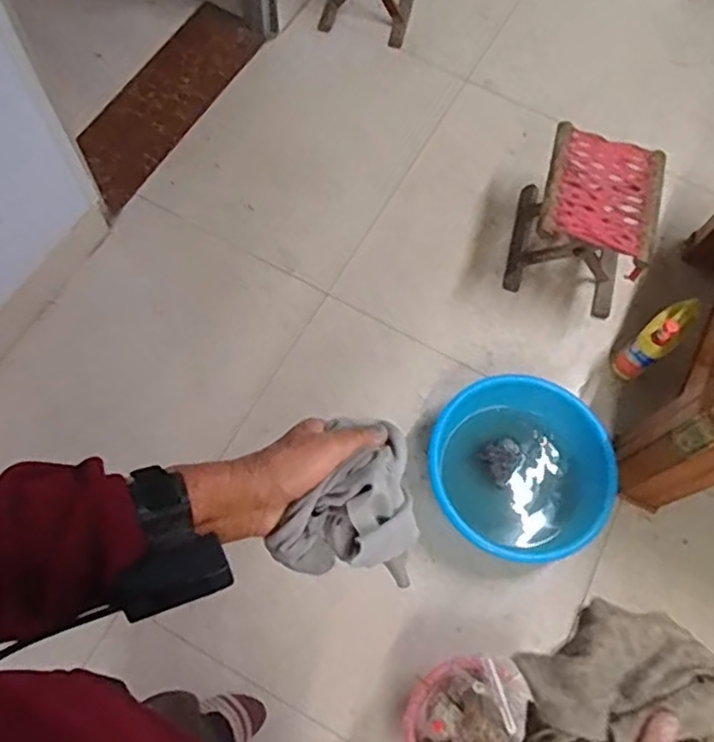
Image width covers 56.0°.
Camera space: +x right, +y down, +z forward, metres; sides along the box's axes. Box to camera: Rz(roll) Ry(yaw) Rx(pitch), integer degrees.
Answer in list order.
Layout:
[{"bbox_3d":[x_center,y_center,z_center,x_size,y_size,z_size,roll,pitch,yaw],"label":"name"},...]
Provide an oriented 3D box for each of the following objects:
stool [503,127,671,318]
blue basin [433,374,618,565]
[{"bbox_3d":[0.534,-0.351,1.602,0.273,0.259,0.319,18,66,4],"label":"stool"},{"bbox_3d":[0.333,0.204,1.397,0.331,0.159,0.376,-22,70,-13],"label":"blue basin"}]

